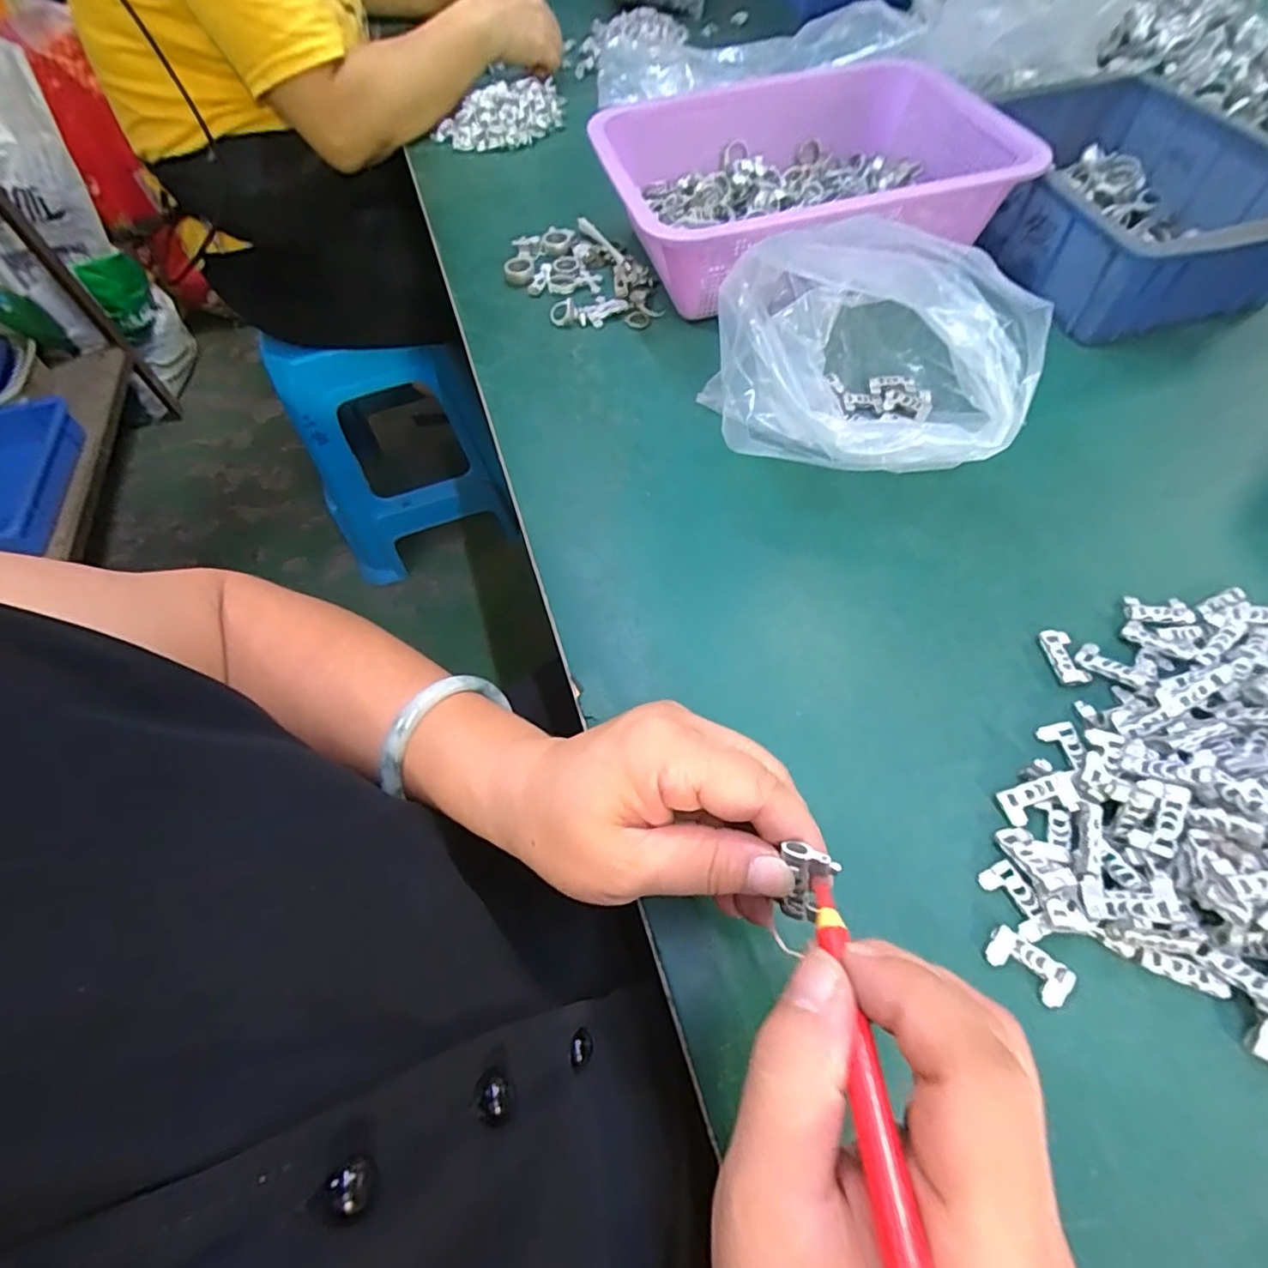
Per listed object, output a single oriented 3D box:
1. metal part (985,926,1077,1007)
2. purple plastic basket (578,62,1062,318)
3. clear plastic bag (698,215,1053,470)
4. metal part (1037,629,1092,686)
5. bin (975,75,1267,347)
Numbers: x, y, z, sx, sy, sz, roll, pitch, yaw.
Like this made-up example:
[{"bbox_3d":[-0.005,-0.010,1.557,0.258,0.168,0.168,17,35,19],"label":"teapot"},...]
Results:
[{"bbox_3d":[0.160,0.134,0.242,0.030,0.005,0.016,34,67,21],"label":"metal part"},{"bbox_3d":[0.134,-0.366,0.494,0.293,0.080,0.224,-15,60,-5],"label":"purple plastic basket"},{"bbox_3d":[0.136,-0.164,0.361,0.164,0.107,0.148,13,61,11],"label":"clear plastic bag"},{"bbox_3d":[0.223,0.012,0.311,0.014,0.005,0.030,-7,59,-1],"label":"metal part"},{"bbox_3d":[0.374,-0.339,0.470,0.172,0.072,0.247,-13,59,-4],"label":"bin"}]

